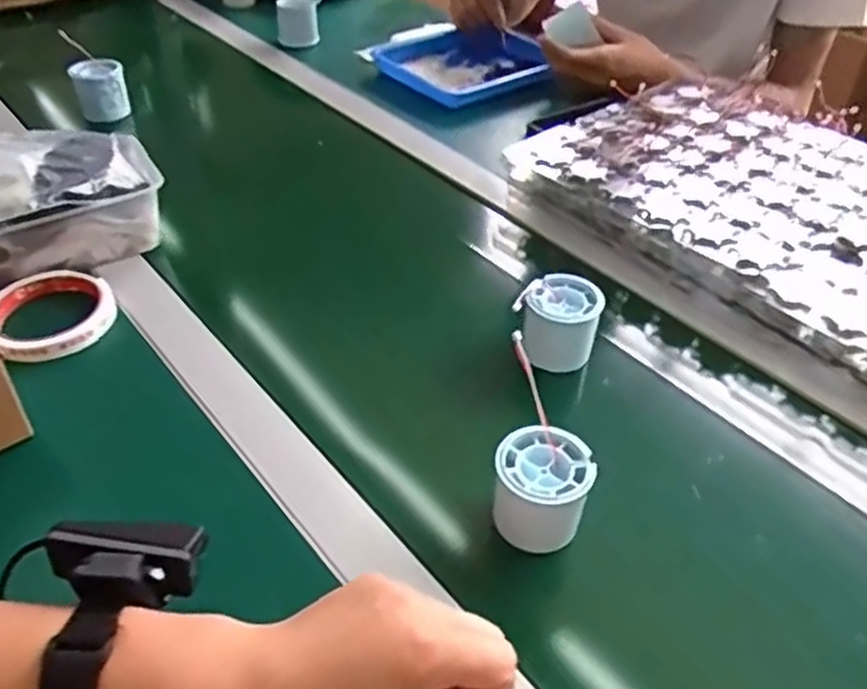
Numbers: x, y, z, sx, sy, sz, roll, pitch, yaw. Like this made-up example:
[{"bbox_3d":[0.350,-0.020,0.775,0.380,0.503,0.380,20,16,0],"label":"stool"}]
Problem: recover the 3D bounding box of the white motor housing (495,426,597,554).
[{"bbox_3d":[0.064,0.085,0.435,0.054,0.043,0.057,1,44,3],"label":"white motor housing"}]

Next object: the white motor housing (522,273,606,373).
[{"bbox_3d":[0.095,-0.018,0.556,0.054,0.049,0.056,3,44,5],"label":"white motor housing"}]

